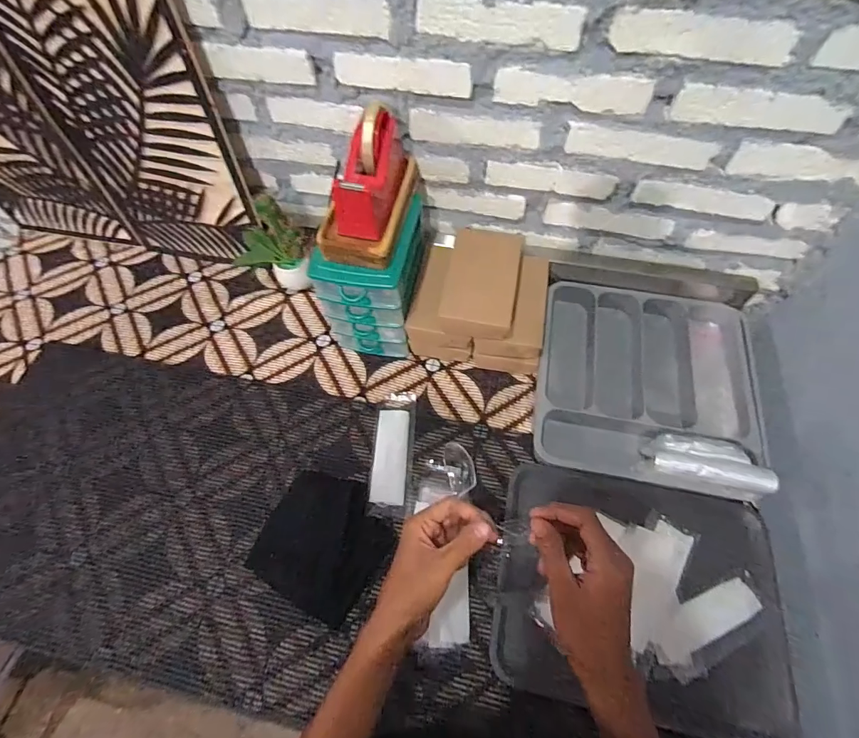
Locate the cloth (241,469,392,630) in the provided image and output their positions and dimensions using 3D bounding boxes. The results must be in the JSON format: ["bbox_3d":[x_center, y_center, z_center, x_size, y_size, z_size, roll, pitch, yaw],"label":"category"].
[{"bbox_3d":[-0.152,0.247,0.606,0.179,0.017,0.167,25,64,14],"label":"cloth"}]

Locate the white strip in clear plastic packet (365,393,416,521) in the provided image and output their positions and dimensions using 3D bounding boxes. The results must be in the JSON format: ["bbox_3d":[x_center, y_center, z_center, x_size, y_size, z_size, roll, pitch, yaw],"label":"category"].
[{"bbox_3d":[-0.057,0.128,0.663,0.062,0.021,0.202,3,61,2],"label":"white strip in clear plastic packet"}]

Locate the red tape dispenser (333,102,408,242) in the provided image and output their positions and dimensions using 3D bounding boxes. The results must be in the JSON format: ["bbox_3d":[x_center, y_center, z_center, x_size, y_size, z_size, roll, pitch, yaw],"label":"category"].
[{"bbox_3d":[-0.076,-0.274,0.563,0.058,0.107,0.168,14,64,8],"label":"red tape dispenser"}]

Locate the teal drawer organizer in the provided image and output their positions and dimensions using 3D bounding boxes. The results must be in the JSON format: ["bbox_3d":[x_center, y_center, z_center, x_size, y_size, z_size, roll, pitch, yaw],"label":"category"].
[{"bbox_3d":[-0.097,-0.143,0.706,0.145,0.214,0.159,8,61,5],"label":"teal drawer organizer"}]

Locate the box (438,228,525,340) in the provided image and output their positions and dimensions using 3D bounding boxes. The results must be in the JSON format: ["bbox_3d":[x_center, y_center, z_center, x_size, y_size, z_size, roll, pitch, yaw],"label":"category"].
[{"bbox_3d":[0.083,-0.137,0.656,0.111,0.040,0.177,9,61,5],"label":"box"}]

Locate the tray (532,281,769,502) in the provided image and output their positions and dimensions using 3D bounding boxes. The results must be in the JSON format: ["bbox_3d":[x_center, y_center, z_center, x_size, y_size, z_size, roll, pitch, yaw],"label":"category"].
[{"bbox_3d":[0.349,0.016,0.696,0.325,0.073,0.348,10,61,6],"label":"tray"}]

